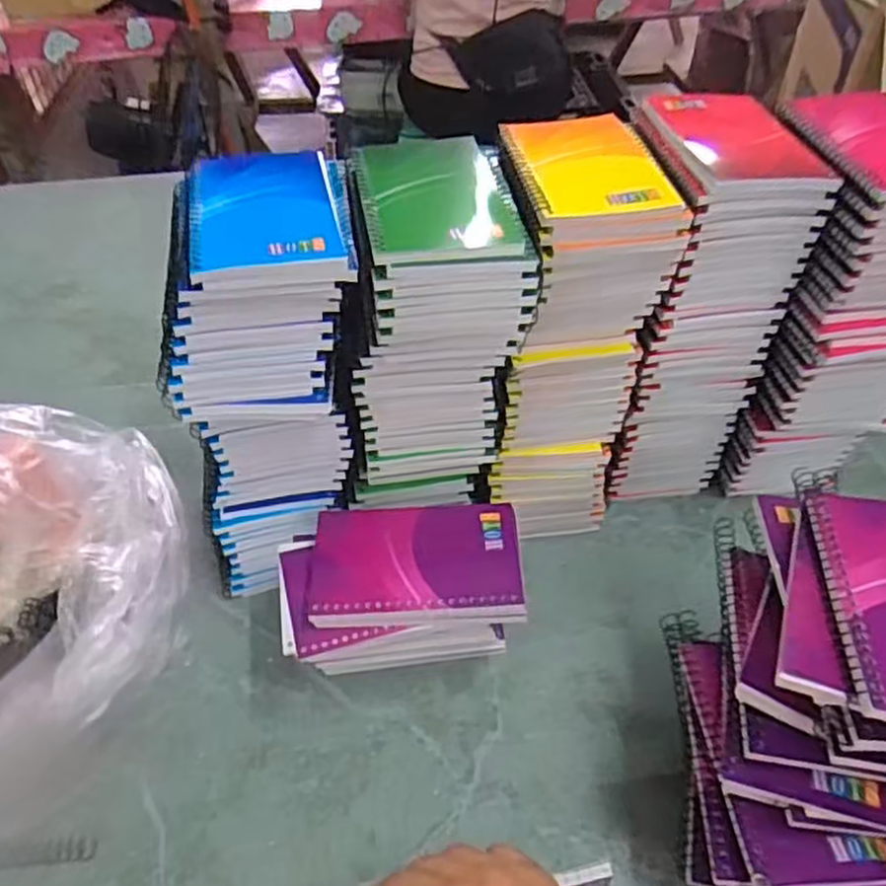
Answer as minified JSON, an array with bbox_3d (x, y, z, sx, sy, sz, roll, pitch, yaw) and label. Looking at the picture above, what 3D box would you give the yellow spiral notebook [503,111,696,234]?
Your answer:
[{"bbox_3d":[0.089,-0.168,0.444,0.089,0.012,0.119,-7,47,-5],"label":"yellow spiral notebook"}]

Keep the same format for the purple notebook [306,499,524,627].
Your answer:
[{"bbox_3d":[-0.017,0.076,0.461,0.129,0.018,0.077,0,46,1],"label":"purple notebook"}]

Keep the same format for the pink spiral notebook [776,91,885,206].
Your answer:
[{"bbox_3d":[0.274,-0.191,0.456,0.085,0.015,0.129,-11,51,-2],"label":"pink spiral notebook"}]

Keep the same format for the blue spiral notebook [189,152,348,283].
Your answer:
[{"bbox_3d":[-0.102,-0.135,0.420,0.080,0.010,0.127,-10,47,-9],"label":"blue spiral notebook"}]

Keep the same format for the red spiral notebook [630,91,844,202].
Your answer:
[{"bbox_3d":[0.183,-0.194,0.466,0.099,0.010,0.130,-5,46,-4],"label":"red spiral notebook"}]

